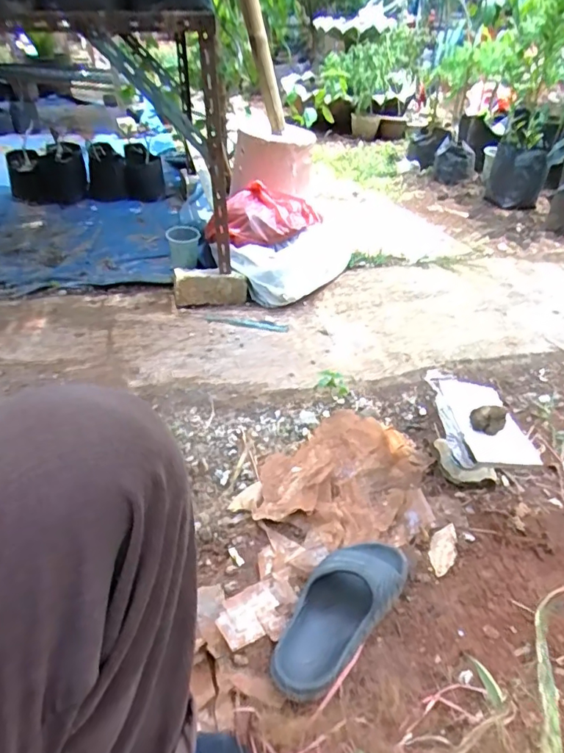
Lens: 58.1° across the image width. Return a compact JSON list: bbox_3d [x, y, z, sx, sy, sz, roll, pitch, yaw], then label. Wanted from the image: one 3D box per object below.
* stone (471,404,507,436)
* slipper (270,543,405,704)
[{"bbox_3d":[0.369,0.076,0.909,0.060,0.043,0.040,19,42,19],"label":"stone"},{"bbox_3d":[0.081,0.323,0.718,0.113,0.078,0.287,30,42,30],"label":"slipper"}]

